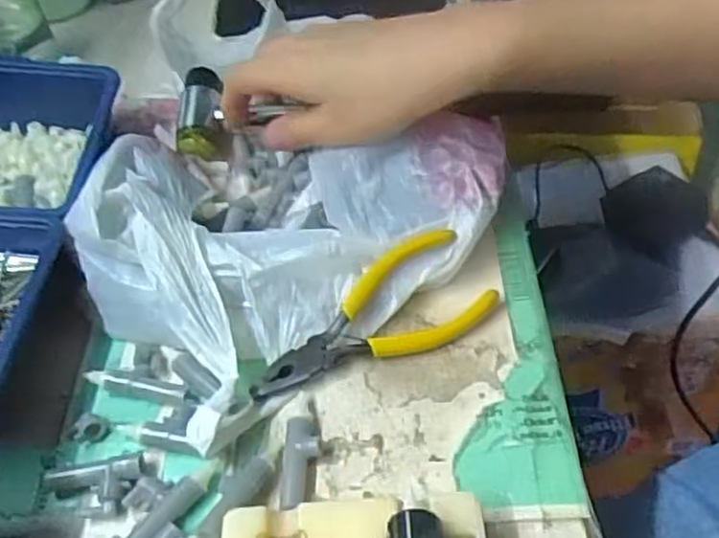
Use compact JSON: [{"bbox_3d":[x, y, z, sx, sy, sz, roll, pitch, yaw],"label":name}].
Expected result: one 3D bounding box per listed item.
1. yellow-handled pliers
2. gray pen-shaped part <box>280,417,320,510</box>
[{"bbox_3d":[0.003,0.025,0.322,0.112,0.014,0.049,-27,77,-13],"label":"yellow-handled pliers"},{"bbox_3d":[-0.023,0.075,0.285,0.015,0.008,0.035,1,62,7],"label":"gray pen-shaped part"}]

